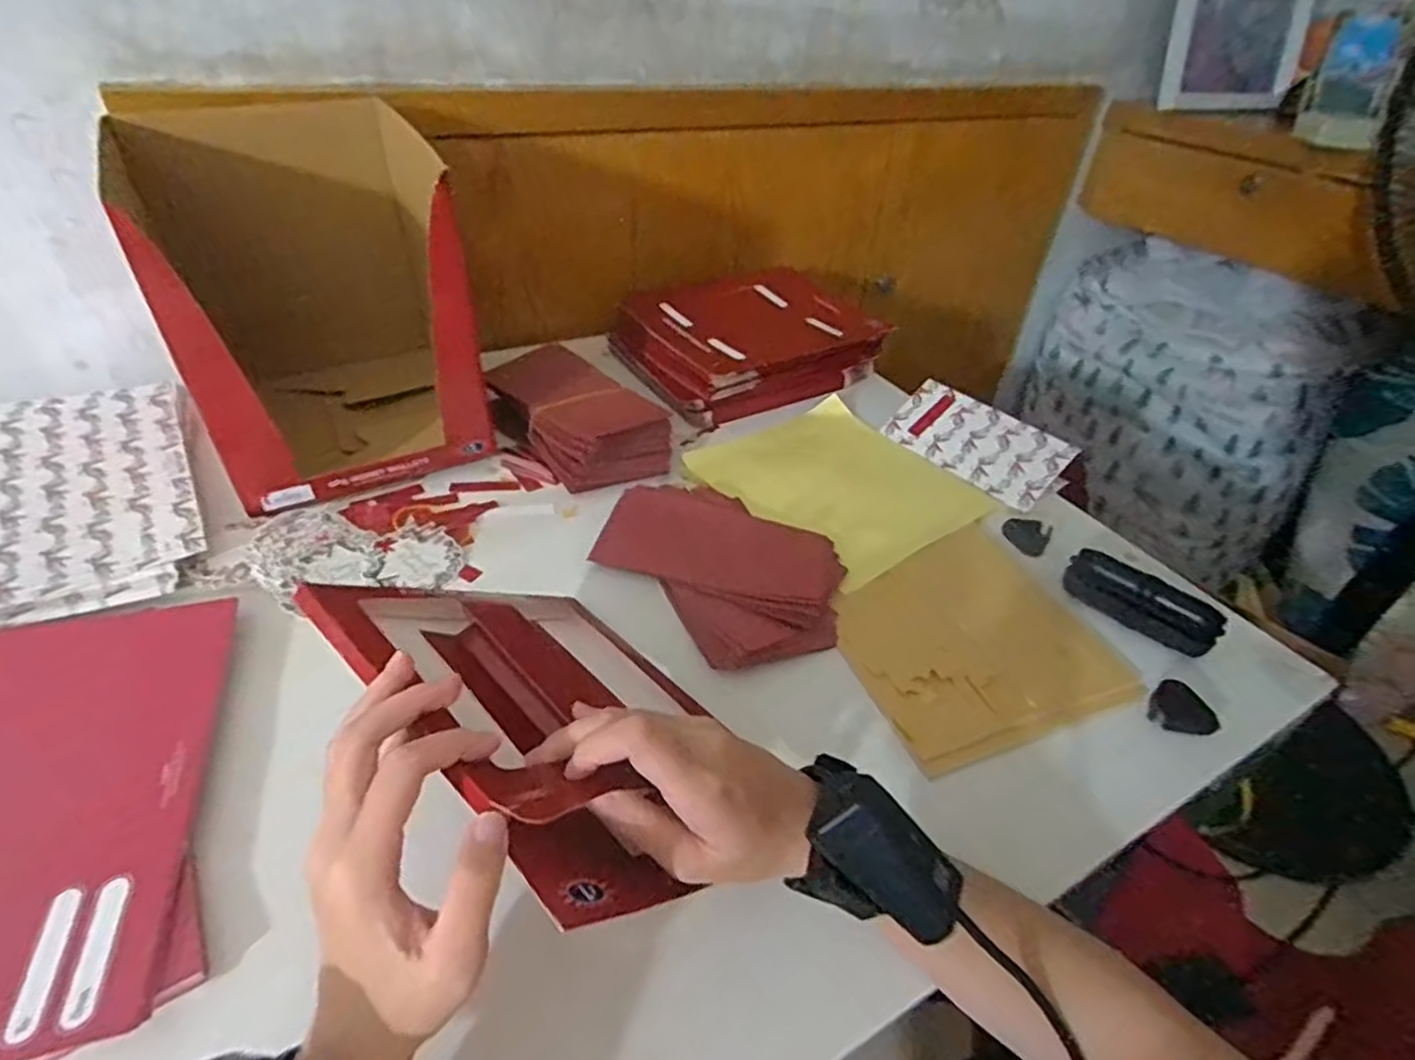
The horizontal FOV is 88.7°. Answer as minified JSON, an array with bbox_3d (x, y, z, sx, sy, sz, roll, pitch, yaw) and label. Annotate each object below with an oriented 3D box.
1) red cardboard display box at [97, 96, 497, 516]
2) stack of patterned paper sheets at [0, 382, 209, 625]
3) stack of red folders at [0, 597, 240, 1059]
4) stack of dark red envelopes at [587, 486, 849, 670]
[{"bbox_3d":[-0.325,-0.192,0.608,0.213,0.237,0.242,-18,44,-27],"label":"red cardboard display box"},{"bbox_3d":[-0.505,-0.030,0.556,0.184,0.014,0.274,-17,46,-26],"label":"stack of patterned paper sheets"},{"bbox_3d":[-0.366,0.149,0.378,0.201,0.019,0.275,-15,42,-24],"label":"stack of red folders"},{"bbox_3d":[0.017,0.017,0.571,0.205,0.030,0.150,33,46,31],"label":"stack of dark red envelopes"}]

